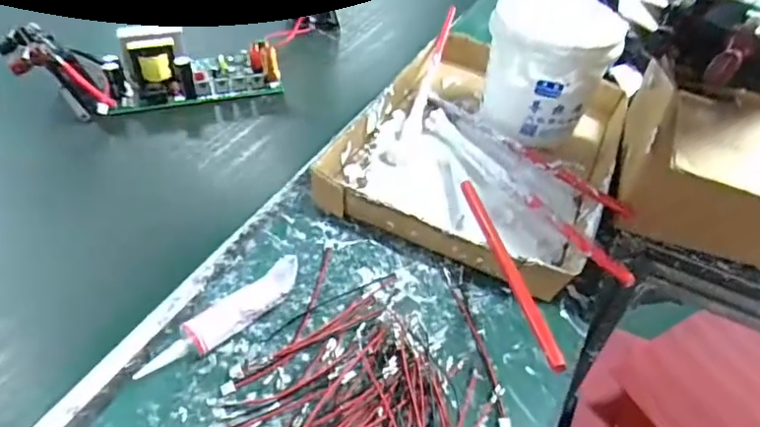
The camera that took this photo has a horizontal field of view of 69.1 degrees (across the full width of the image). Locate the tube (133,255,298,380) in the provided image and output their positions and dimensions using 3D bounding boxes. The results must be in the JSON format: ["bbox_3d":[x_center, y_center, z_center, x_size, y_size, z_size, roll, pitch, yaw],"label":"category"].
[{"bbox_3d":[-0.110,0.075,0.390,0.124,0.032,0.021,-32,55,-31],"label":"tube"}]

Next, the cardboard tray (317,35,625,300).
[{"bbox_3d":[0.110,-0.076,0.562,0.239,0.043,0.362,22,47,16],"label":"cardboard tray"}]

